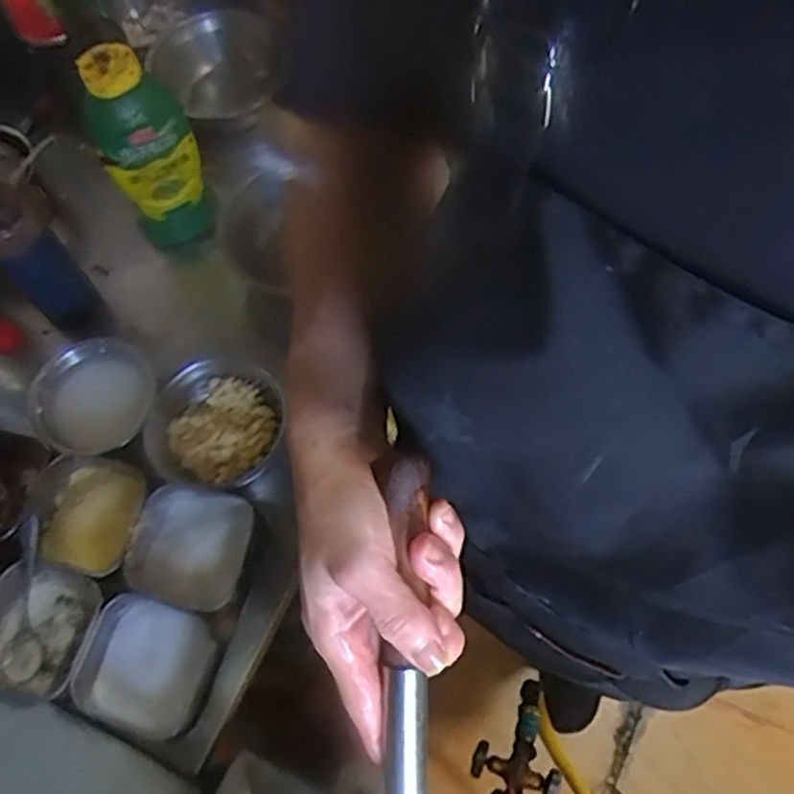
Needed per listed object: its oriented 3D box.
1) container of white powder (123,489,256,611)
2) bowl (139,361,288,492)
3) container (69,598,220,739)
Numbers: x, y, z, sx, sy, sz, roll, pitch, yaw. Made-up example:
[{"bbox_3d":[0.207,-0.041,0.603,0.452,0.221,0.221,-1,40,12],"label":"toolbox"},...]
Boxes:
[{"bbox_3d":[-0.190,0.142,0.684,0.105,0.051,0.102,11,67,8],"label":"container of white powder"},{"bbox_3d":[-0.181,0.033,0.744,0.132,0.052,0.137,-1,66,2],"label":"bowl"},{"bbox_3d":[-0.222,0.238,0.652,0.118,0.044,0.106,17,68,10],"label":"container"}]

